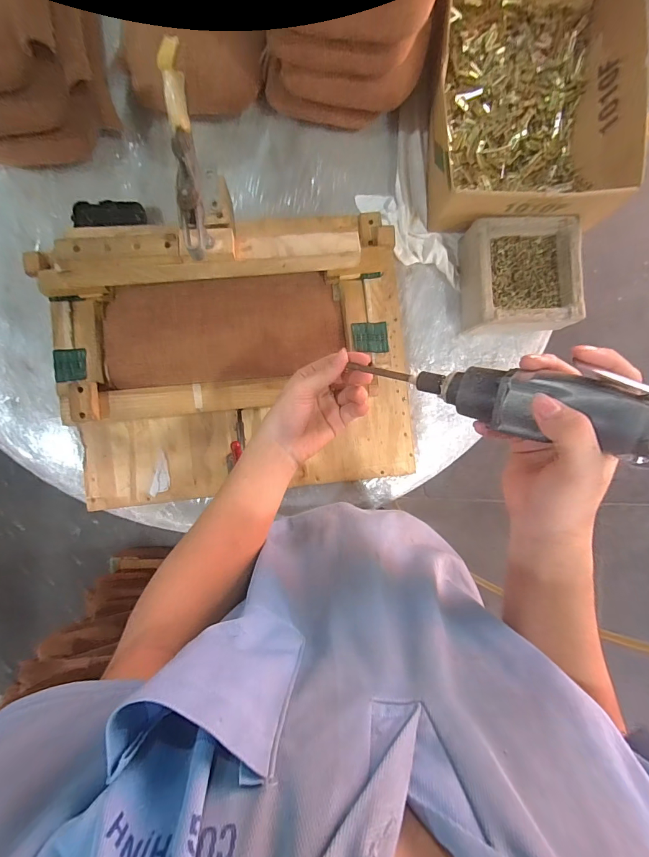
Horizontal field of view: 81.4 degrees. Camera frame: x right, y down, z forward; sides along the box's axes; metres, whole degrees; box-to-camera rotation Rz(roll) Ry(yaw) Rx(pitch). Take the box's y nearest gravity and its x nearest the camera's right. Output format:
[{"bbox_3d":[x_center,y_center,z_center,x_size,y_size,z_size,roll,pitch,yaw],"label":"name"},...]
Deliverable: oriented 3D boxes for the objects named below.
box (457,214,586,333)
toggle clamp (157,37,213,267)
[{"bbox_3d":[0.323,-0.250,0.628,0.175,0.070,0.177,-5,91,-3],"label":"box"},{"bbox_3d":[-0.165,-0.324,0.454,0.033,0.085,0.244,-6,91,-3],"label":"toggle clamp"}]

